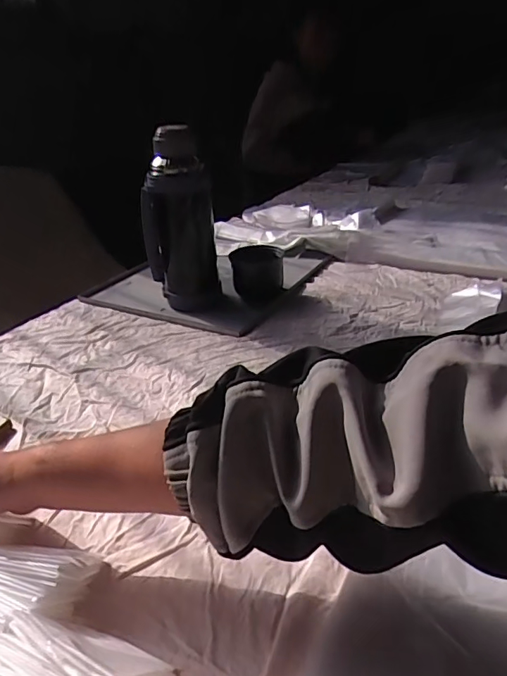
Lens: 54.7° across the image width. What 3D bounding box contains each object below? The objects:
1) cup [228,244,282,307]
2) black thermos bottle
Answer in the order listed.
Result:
[{"bbox_3d":[0.005,-0.113,0.833,0.080,0.077,0.086,-2,28,1],"label":"cup"},{"bbox_3d":[-0.117,-0.178,0.765,0.110,0.261,0.092,-8,28,-10],"label":"black thermos bottle"}]

